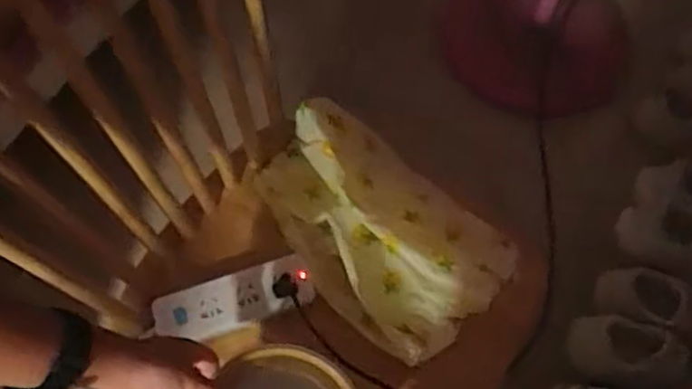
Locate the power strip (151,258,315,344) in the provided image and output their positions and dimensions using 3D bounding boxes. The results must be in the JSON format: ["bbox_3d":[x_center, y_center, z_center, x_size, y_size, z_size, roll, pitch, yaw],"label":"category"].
[{"bbox_3d":[-0.124,0.118,0.801,0.175,0.037,0.057,-15,66,-10],"label":"power strip"}]

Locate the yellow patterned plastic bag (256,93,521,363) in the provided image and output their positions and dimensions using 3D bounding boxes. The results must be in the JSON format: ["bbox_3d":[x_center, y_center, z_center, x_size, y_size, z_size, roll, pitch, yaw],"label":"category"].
[{"bbox_3d":[0.038,0.033,0.836,0.186,0.108,0.293,-40,72,-19],"label":"yellow patterned plastic bag"}]

